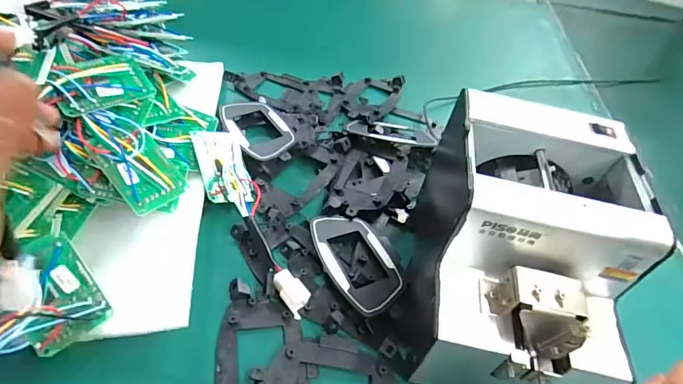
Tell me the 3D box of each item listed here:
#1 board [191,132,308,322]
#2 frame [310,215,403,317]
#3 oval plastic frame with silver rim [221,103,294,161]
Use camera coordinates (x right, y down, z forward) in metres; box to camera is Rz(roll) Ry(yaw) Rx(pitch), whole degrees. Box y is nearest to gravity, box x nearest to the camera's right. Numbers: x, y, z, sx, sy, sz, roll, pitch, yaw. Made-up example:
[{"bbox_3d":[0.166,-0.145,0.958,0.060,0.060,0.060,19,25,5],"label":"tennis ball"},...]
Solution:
[{"bbox_3d":[-0.085,0.017,0.385,0.046,0.039,0.195,-15,49,-21],"label":"board"},{"bbox_3d":[0.014,0.057,0.379,0.062,0.012,0.101,-15,52,-23],"label":"frame"},{"bbox_3d":[-0.088,-0.064,0.469,0.058,0.015,0.100,-22,55,-27],"label":"oval plastic frame with silver rim"}]

